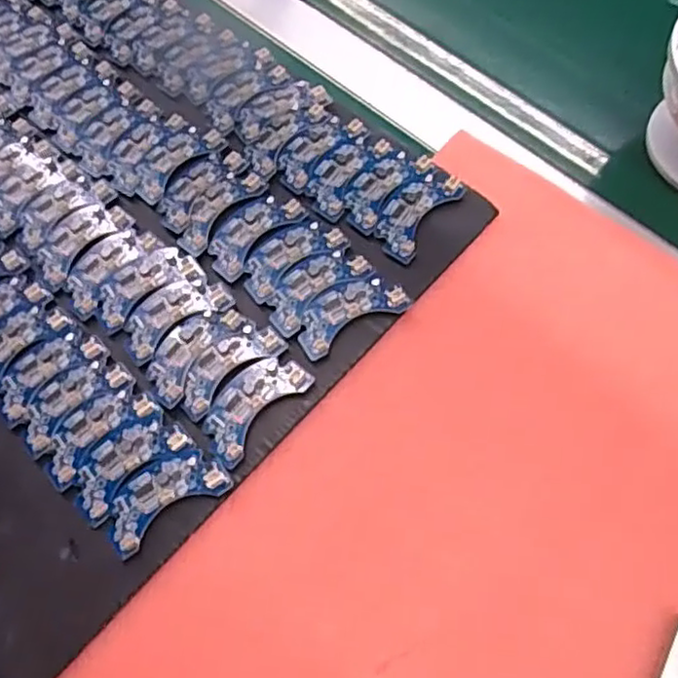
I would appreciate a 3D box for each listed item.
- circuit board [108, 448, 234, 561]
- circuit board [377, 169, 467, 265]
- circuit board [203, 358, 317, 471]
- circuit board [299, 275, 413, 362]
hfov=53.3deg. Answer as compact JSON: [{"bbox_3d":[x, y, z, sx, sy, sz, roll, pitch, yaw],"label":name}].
[{"bbox_3d":[-0.091,0.079,0.347,0.063,0.008,0.036,-33,71,-10],"label":"circuit board"},{"bbox_3d":[0.045,-0.077,0.405,0.034,0.004,0.066,33,73,14],"label":"circuit board"},{"bbox_3d":[-0.047,0.034,0.362,0.033,0.004,0.065,39,75,16],"label":"circuit board"},{"bbox_3d":[0.004,-0.018,0.380,0.065,0.007,0.034,-28,70,-9],"label":"circuit board"}]

